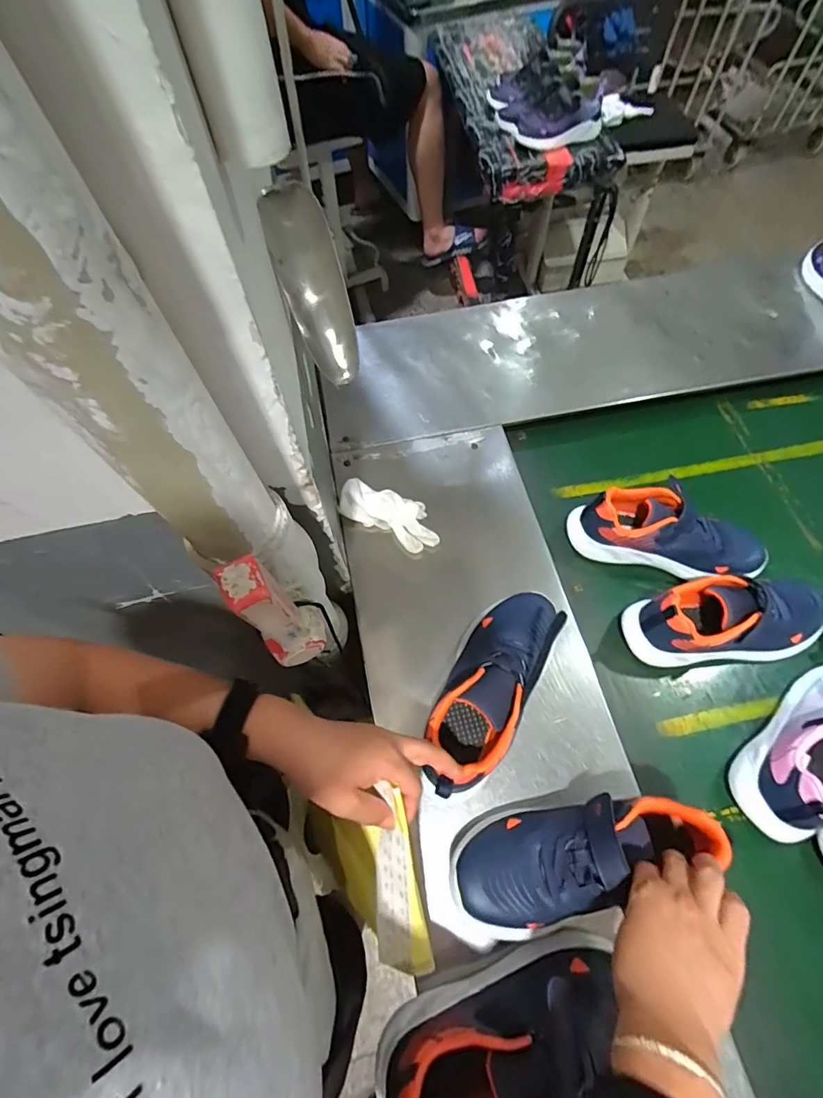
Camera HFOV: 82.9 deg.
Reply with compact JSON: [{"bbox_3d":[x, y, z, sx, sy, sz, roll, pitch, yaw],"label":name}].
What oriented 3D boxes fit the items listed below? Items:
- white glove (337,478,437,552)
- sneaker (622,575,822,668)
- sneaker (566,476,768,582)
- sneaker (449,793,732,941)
[{"bbox_3d":[-0.026,-0.048,0.630,0.142,0.045,0.067,25,65,13],"label":"white glove"},{"bbox_3d":[0.396,0.086,0.566,0.247,0.082,0.085,-4,62,-2],"label":"sneaker"},{"bbox_3d":[0.347,-0.024,0.627,0.255,0.087,0.099,12,63,7],"label":"sneaker"},{"bbox_3d":[0.157,0.280,0.429,0.225,0.079,0.085,-16,63,1],"label":"sneaker"}]

